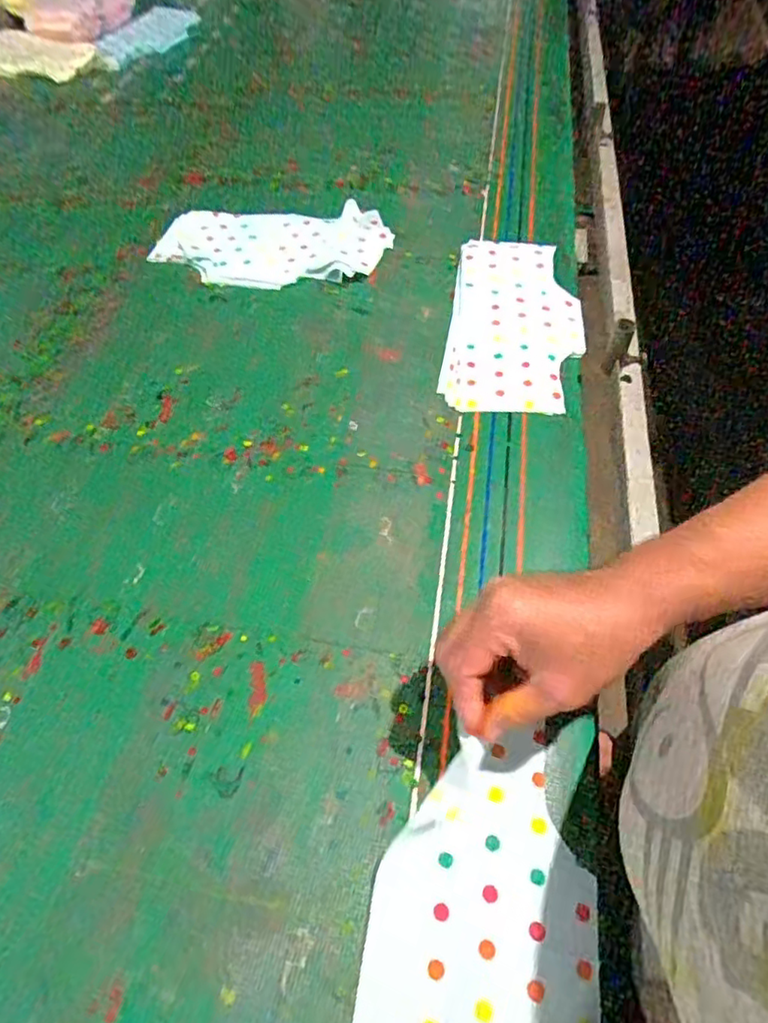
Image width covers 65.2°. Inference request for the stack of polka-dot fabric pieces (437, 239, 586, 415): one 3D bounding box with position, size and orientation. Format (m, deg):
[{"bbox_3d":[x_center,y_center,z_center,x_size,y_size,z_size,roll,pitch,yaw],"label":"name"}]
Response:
[{"bbox_3d":[0.146,-0.220,0.665,0.141,0.007,0.286,5,54,9],"label":"stack of polka-dot fabric pieces"}]

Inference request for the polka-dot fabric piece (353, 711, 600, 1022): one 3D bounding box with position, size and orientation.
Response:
[{"bbox_3d":[0.056,0.260,0.350,0.130,0.012,0.251,7,54,11],"label":"polka-dot fabric piece"}]

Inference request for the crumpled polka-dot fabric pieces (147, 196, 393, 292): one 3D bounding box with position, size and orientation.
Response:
[{"bbox_3d":[-0.147,-0.351,0.781,0.298,0.017,0.164,3,54,8],"label":"crumpled polka-dot fabric pieces"}]

